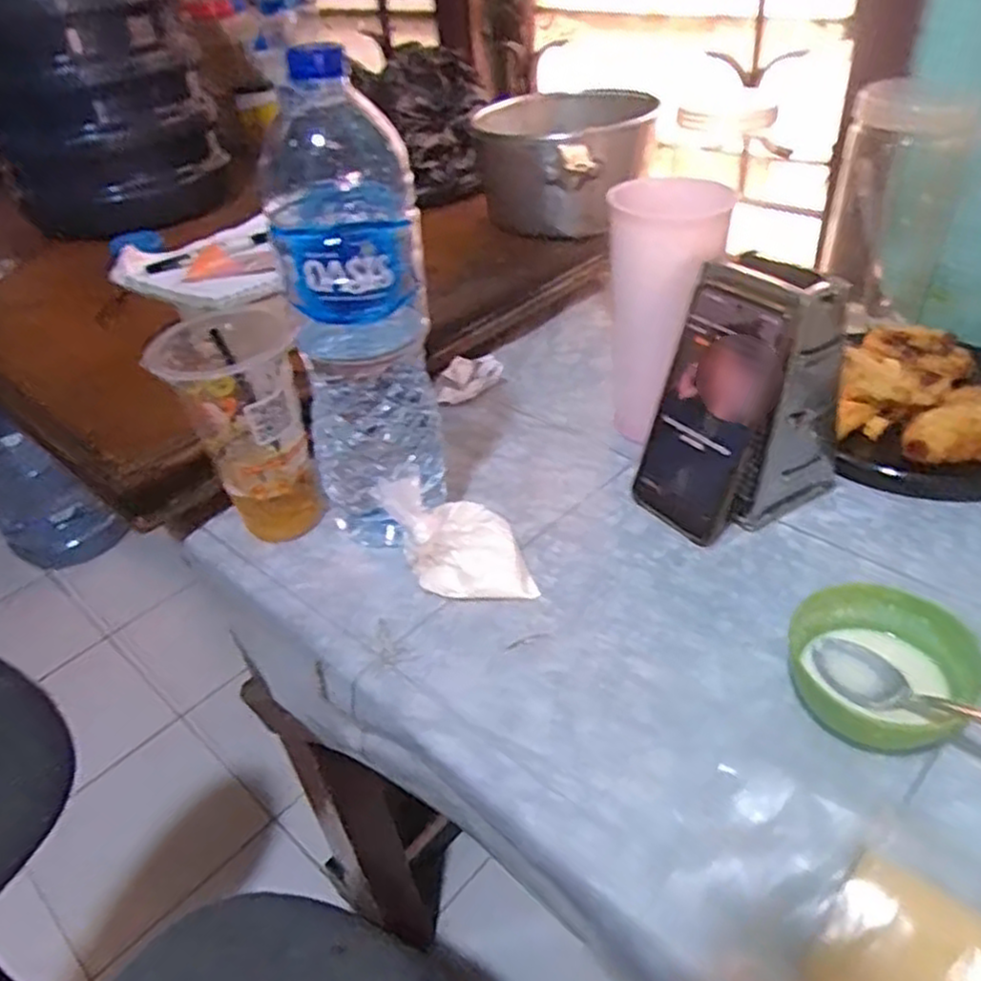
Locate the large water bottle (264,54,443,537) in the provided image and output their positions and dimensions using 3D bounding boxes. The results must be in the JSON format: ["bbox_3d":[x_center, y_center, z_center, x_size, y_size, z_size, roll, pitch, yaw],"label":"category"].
[{"bbox_3d":[-0.079,-0.085,0.480,0.091,0.300,0.083,-12,38,-7],"label":"large water bottle"}]

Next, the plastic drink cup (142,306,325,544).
[{"bbox_3d":[-0.173,-0.038,0.548,0.080,0.164,0.086,-4,38,3],"label":"plastic drink cup"}]

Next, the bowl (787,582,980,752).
[{"bbox_3d":[0.207,0.095,0.409,0.088,0.038,0.091,-4,38,3],"label":"bowl"}]

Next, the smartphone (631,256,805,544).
[{"bbox_3d":[0.149,-0.055,0.518,0.014,0.177,0.077,-13,35,-42],"label":"smartphone"}]

